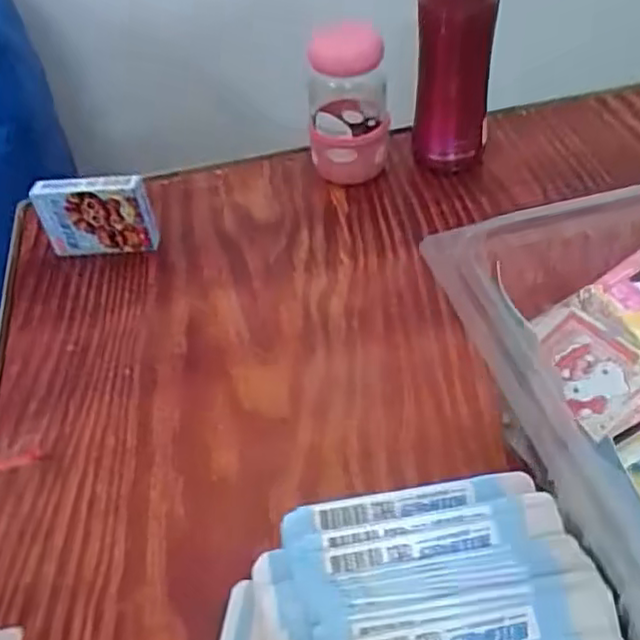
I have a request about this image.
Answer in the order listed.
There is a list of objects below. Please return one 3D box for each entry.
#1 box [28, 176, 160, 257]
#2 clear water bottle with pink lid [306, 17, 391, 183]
[{"bbox_3d":[-0.194,-0.089,0.569,0.097,0.071,0.019,-4,44,3],"label":"box"},{"bbox_3d":[0.025,-0.202,0.604,0.074,0.142,0.071,-4,44,4],"label":"clear water bottle with pink lid"}]

